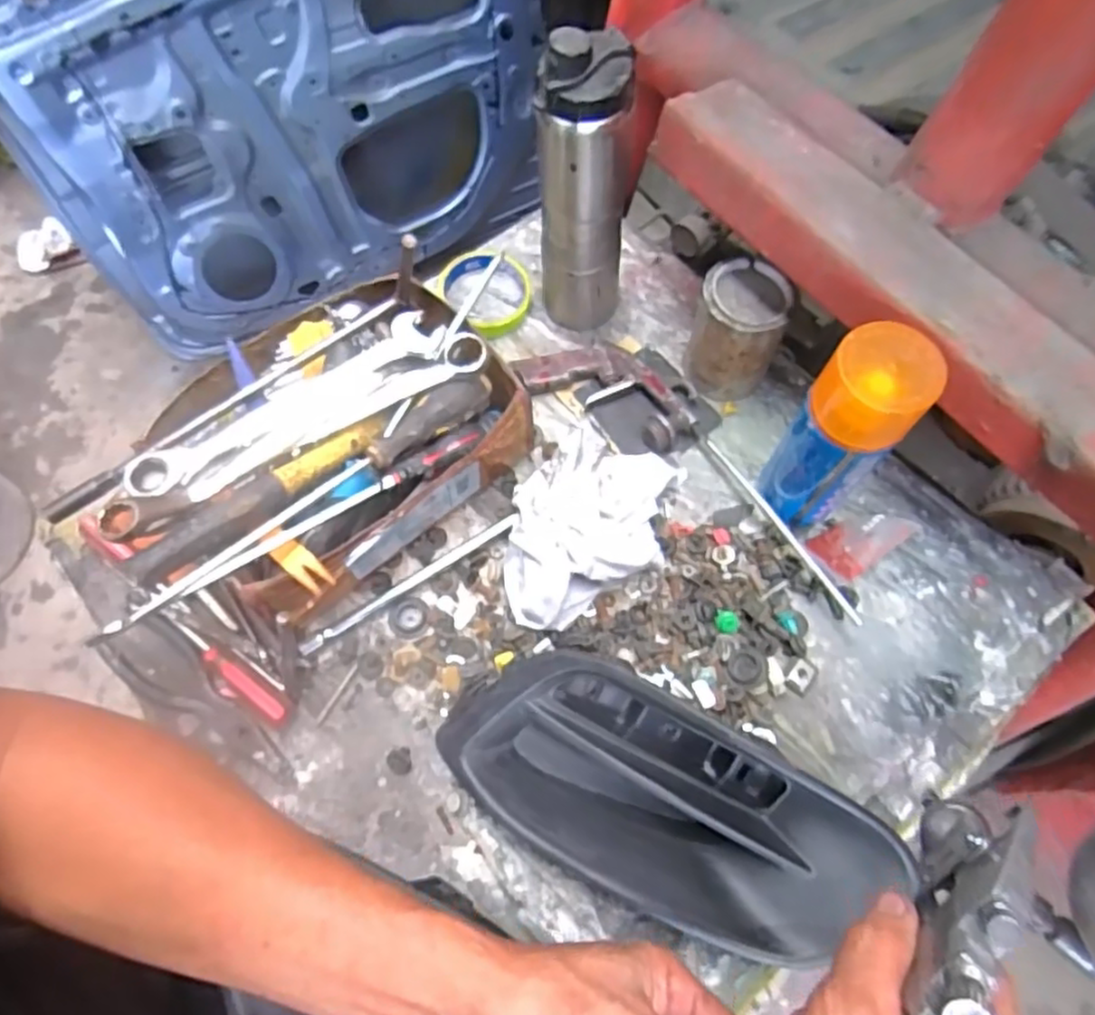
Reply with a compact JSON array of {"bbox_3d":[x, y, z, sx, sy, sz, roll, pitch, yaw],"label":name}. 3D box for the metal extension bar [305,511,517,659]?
[{"bbox_3d":[-0.110,0.059,0.582,0.196,0.013,0.016,-32,71,-12],"label":"metal extension bar"}]

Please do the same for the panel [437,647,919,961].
[{"bbox_3d":[0.076,0.202,0.482,0.298,0.081,0.128,27,70,11],"label":"panel"}]

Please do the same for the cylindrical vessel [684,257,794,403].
[{"bbox_3d":[0.160,-0.151,0.616,0.071,0.105,0.071,0,67,0],"label":"cylindrical vessel"}]

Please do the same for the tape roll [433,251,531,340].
[{"bbox_3d":[-0.057,-0.208,0.689,0.079,0.018,0.097,-39,73,-15],"label":"tape roll"}]

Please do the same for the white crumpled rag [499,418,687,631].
[{"bbox_3d":[0.038,0.008,0.565,0.123,0.075,0.185,13,68,5],"label":"white crumpled rag"}]

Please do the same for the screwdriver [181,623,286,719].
[{"bbox_3d":[-0.239,0.123,0.542,0.115,0.015,0.017,34,72,13],"label":"screwdriver"}]

